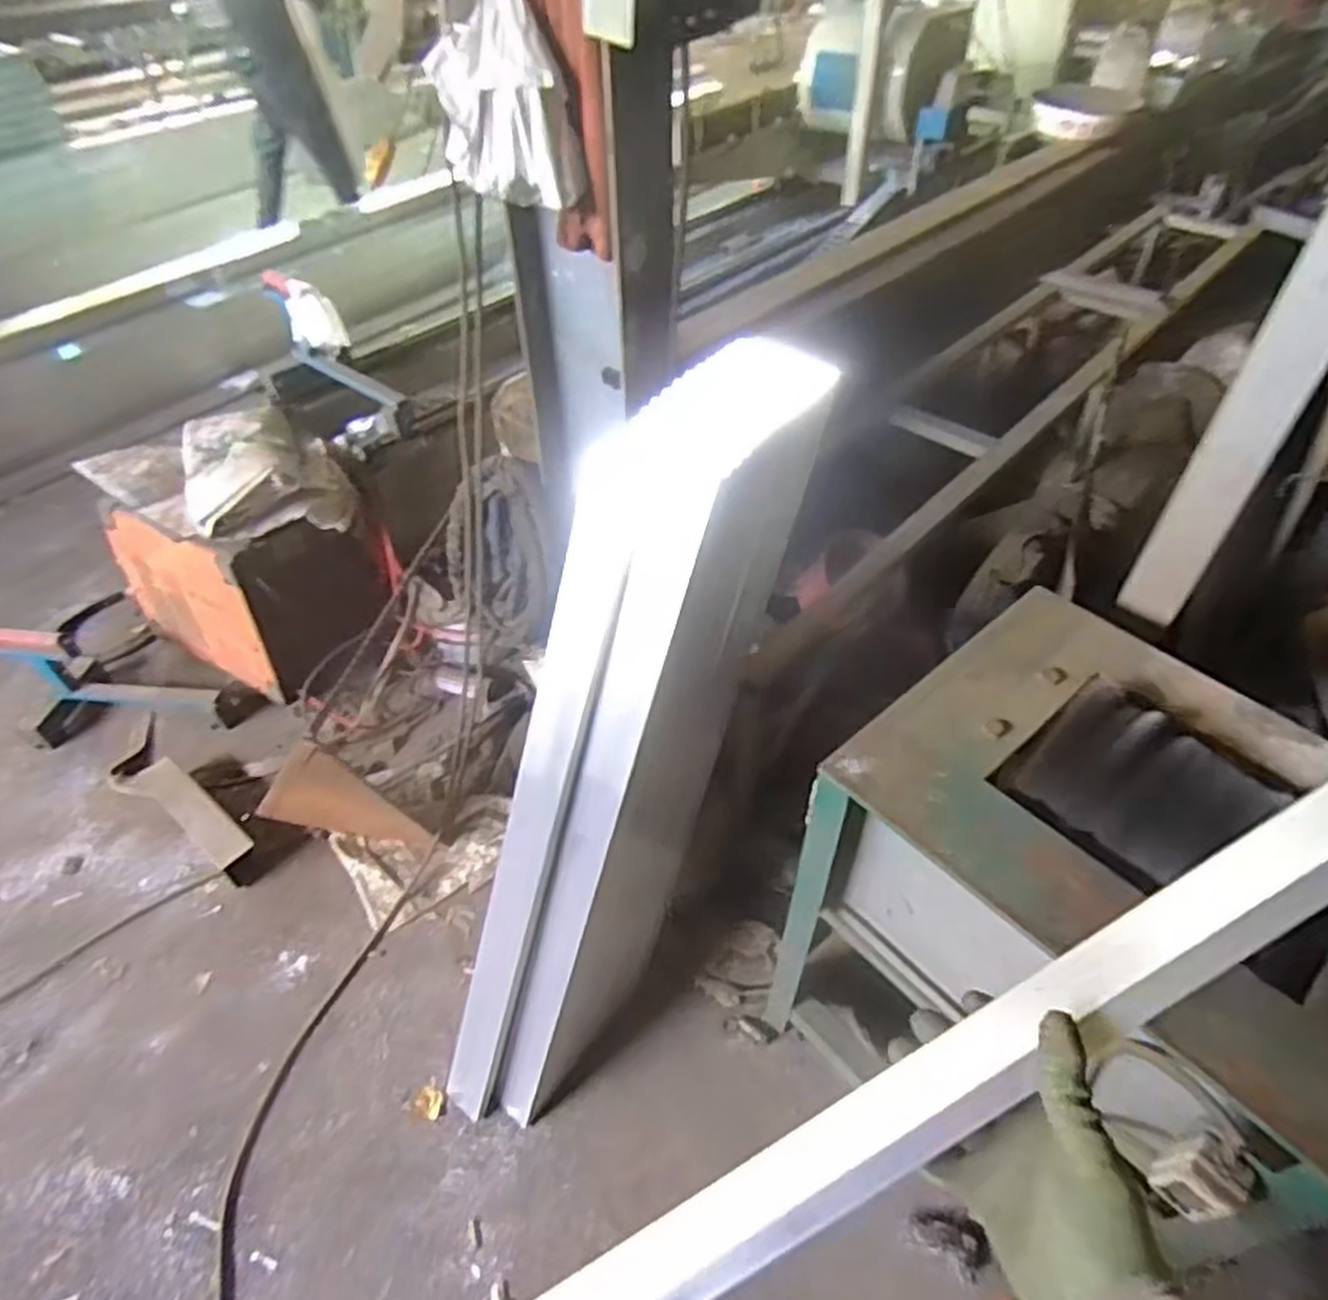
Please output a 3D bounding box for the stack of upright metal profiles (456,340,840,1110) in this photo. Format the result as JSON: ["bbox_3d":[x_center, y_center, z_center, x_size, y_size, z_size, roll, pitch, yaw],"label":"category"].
[{"bbox_3d":[-0.068,0.194,1.183,0.204,1.262,0.309,26,22,24],"label":"stack of upright metal profiles"}]

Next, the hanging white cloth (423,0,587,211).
[{"bbox_3d":[-0.200,-0.692,1.003,0.187,0.220,0.075,10,46,10],"label":"hanging white cloth"}]

